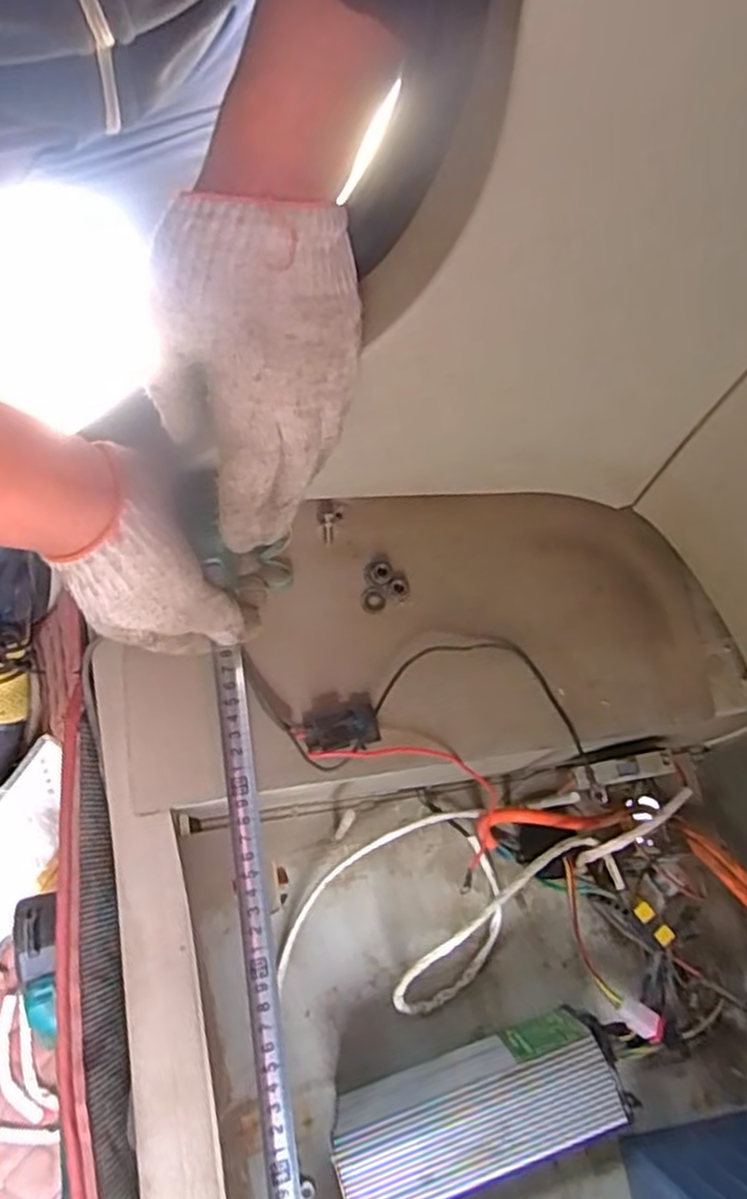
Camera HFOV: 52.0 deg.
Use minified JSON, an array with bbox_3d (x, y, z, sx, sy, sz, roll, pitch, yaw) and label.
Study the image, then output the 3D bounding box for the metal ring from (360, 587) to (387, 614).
[{"bbox_3d":[0.000,0.000,0.508,0.016,0.004,0.017,1,70,-2],"label":"metal ring"}]

